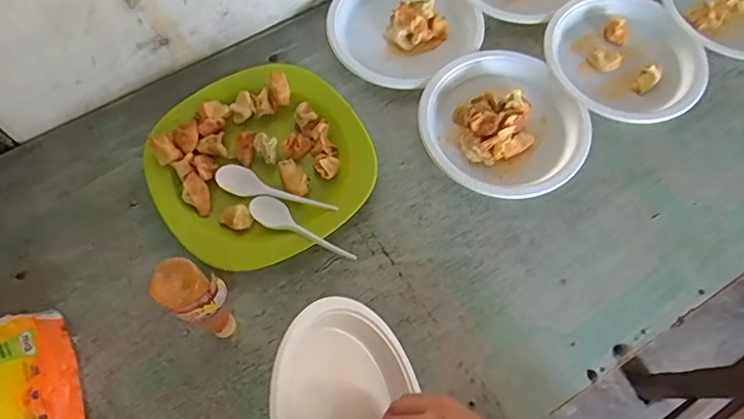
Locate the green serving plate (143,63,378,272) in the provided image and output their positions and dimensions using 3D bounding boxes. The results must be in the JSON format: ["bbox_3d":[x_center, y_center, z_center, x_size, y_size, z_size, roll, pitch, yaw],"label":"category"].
[{"bbox_3d":[-0.134,-0.059,0.652,0.242,0.035,0.241,-35,70,-14],"label":"green serving plate"}]

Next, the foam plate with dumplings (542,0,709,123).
[{"bbox_3d":[0.328,-0.204,0.722,0.196,0.032,0.207,0,66,0],"label":"foam plate with dumplings"}]

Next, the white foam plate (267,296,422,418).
[{"bbox_3d":[-0.023,0.174,0.474,0.028,0.180,0.193,-23,49,28],"label":"white foam plate"}]

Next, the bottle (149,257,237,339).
[{"bbox_3d":[-0.155,0.091,0.513,0.042,0.165,0.043,0,66,0],"label":"bottle"}]

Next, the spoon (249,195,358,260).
[{"bbox_3d":[-0.078,0.023,0.607,0.149,0.017,0.033,28,68,31],"label":"spoon"}]

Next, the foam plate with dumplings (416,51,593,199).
[{"bbox_3d":[0.159,-0.107,0.670,0.189,0.033,0.197,0,66,0],"label":"foam plate with dumplings"}]

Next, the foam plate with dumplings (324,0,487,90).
[{"bbox_3d":[0.038,-0.259,0.739,0.191,0.032,0.196,0,66,0],"label":"foam plate with dumplings"}]

